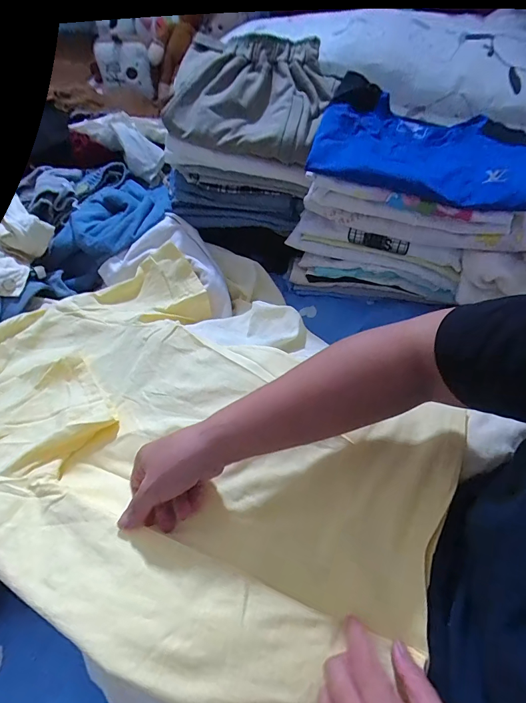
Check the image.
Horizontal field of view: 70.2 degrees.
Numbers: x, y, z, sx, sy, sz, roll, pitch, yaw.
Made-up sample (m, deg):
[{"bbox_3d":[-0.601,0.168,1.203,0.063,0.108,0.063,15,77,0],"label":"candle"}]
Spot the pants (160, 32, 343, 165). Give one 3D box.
[{"bbox_3d":[-0.028,-0.397,0.577,0.250,0.090,0.184,17,59,14],"label":"pants"}]

